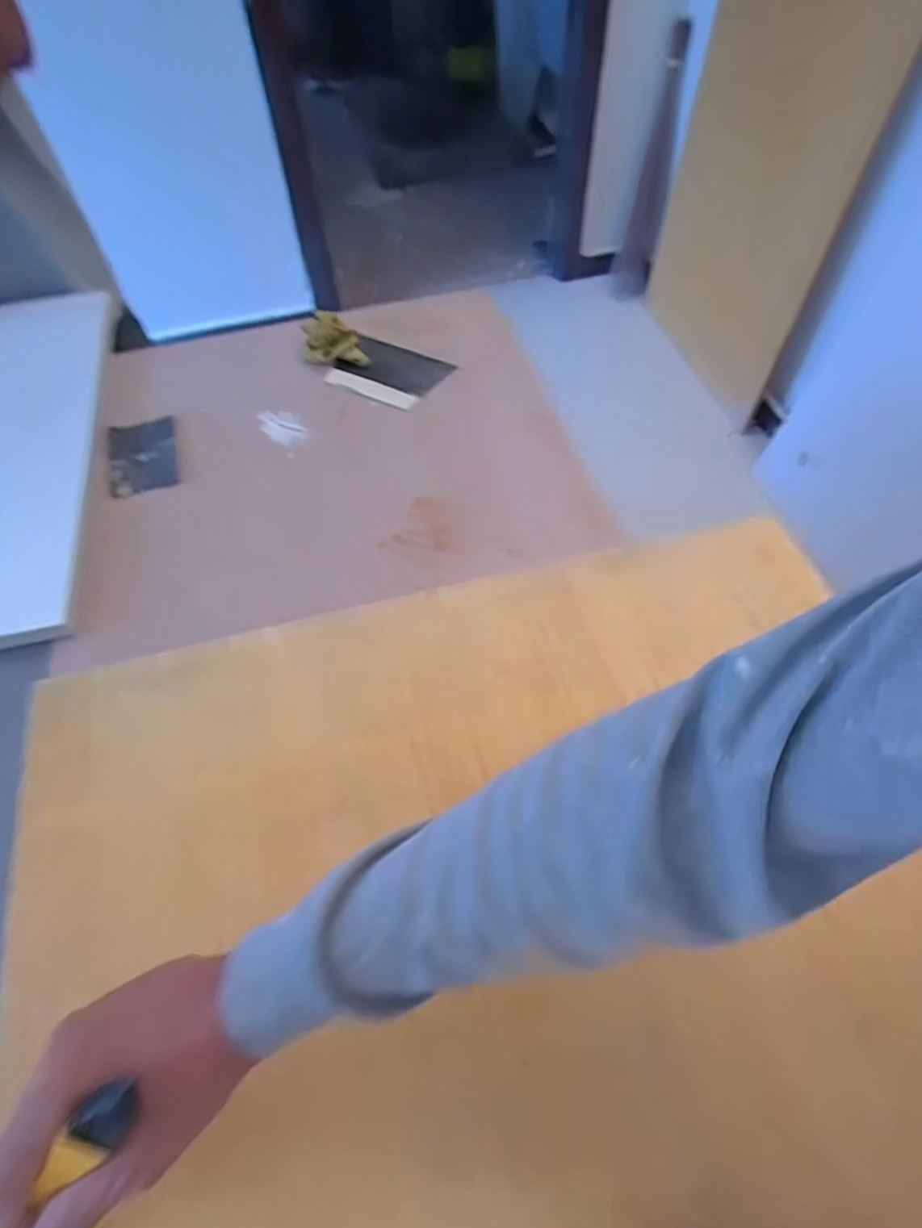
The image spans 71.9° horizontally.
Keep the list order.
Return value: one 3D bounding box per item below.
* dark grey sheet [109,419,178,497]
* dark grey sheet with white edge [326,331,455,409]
[{"bbox_3d":[-0.360,-0.180,0.719,0.072,0.005,0.121,-17,58,-9],"label":"dark grey sheet"},{"bbox_3d":[-0.088,-0.301,0.787,0.130,0.010,0.101,25,61,17],"label":"dark grey sheet with white edge"}]

